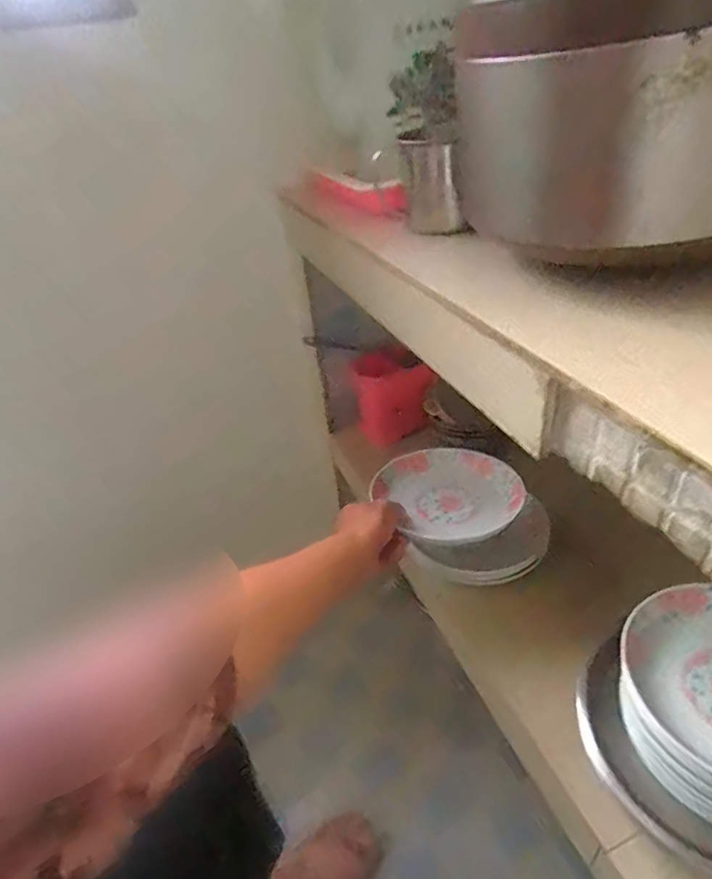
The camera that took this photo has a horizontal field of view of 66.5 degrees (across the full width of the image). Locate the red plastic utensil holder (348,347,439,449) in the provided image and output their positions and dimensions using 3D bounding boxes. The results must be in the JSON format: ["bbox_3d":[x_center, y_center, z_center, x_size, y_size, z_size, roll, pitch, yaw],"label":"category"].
[{"bbox_3d":[0.065,-0.073,0.934,0.133,0.135,0.084,-5,38,4],"label":"red plastic utensil holder"}]

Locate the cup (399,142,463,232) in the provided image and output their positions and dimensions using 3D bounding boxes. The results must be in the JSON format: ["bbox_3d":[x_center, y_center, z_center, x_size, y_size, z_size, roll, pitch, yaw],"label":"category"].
[{"bbox_3d":[0.071,-0.243,0.522,0.049,0.082,0.049,-5,38,4],"label":"cup"}]

